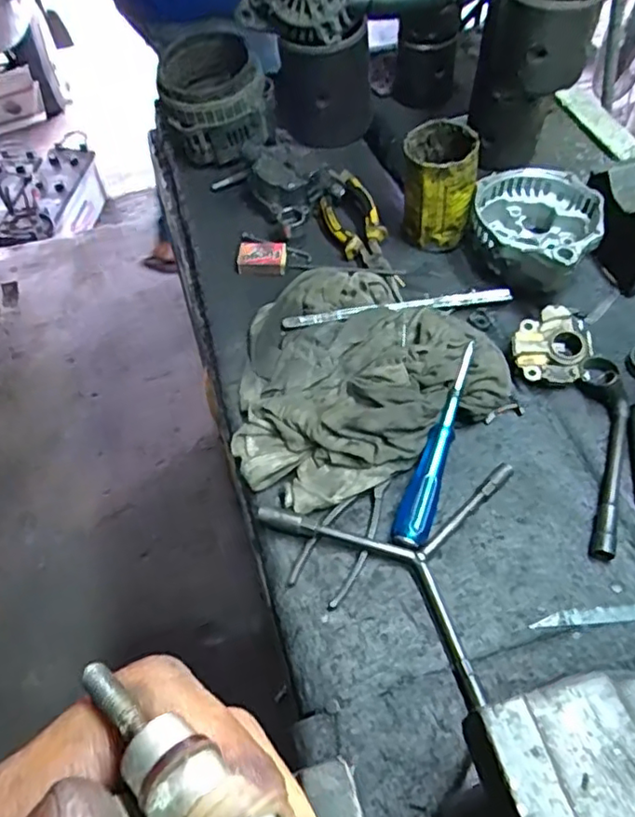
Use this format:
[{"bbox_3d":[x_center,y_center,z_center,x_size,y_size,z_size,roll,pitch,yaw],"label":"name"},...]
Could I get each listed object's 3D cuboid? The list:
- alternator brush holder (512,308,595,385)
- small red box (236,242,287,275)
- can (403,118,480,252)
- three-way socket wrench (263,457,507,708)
[{"bbox_3d":[0.220,-0.056,0.583,0.067,0.038,0.072,-2,56,2],"label":"alternator brush holder"},{"bbox_3d":[-0.062,-0.170,0.702,0.057,0.016,0.040,7,56,8],"label":"small red box"},{"bbox_3d":[0.127,-0.236,0.659,0.073,0.107,0.075,0,56,3],"label":"can"},{"bbox_3d":[0.089,0.092,0.498,0.209,0.025,0.173,35,64,24],"label":"three-way socket wrench"}]

